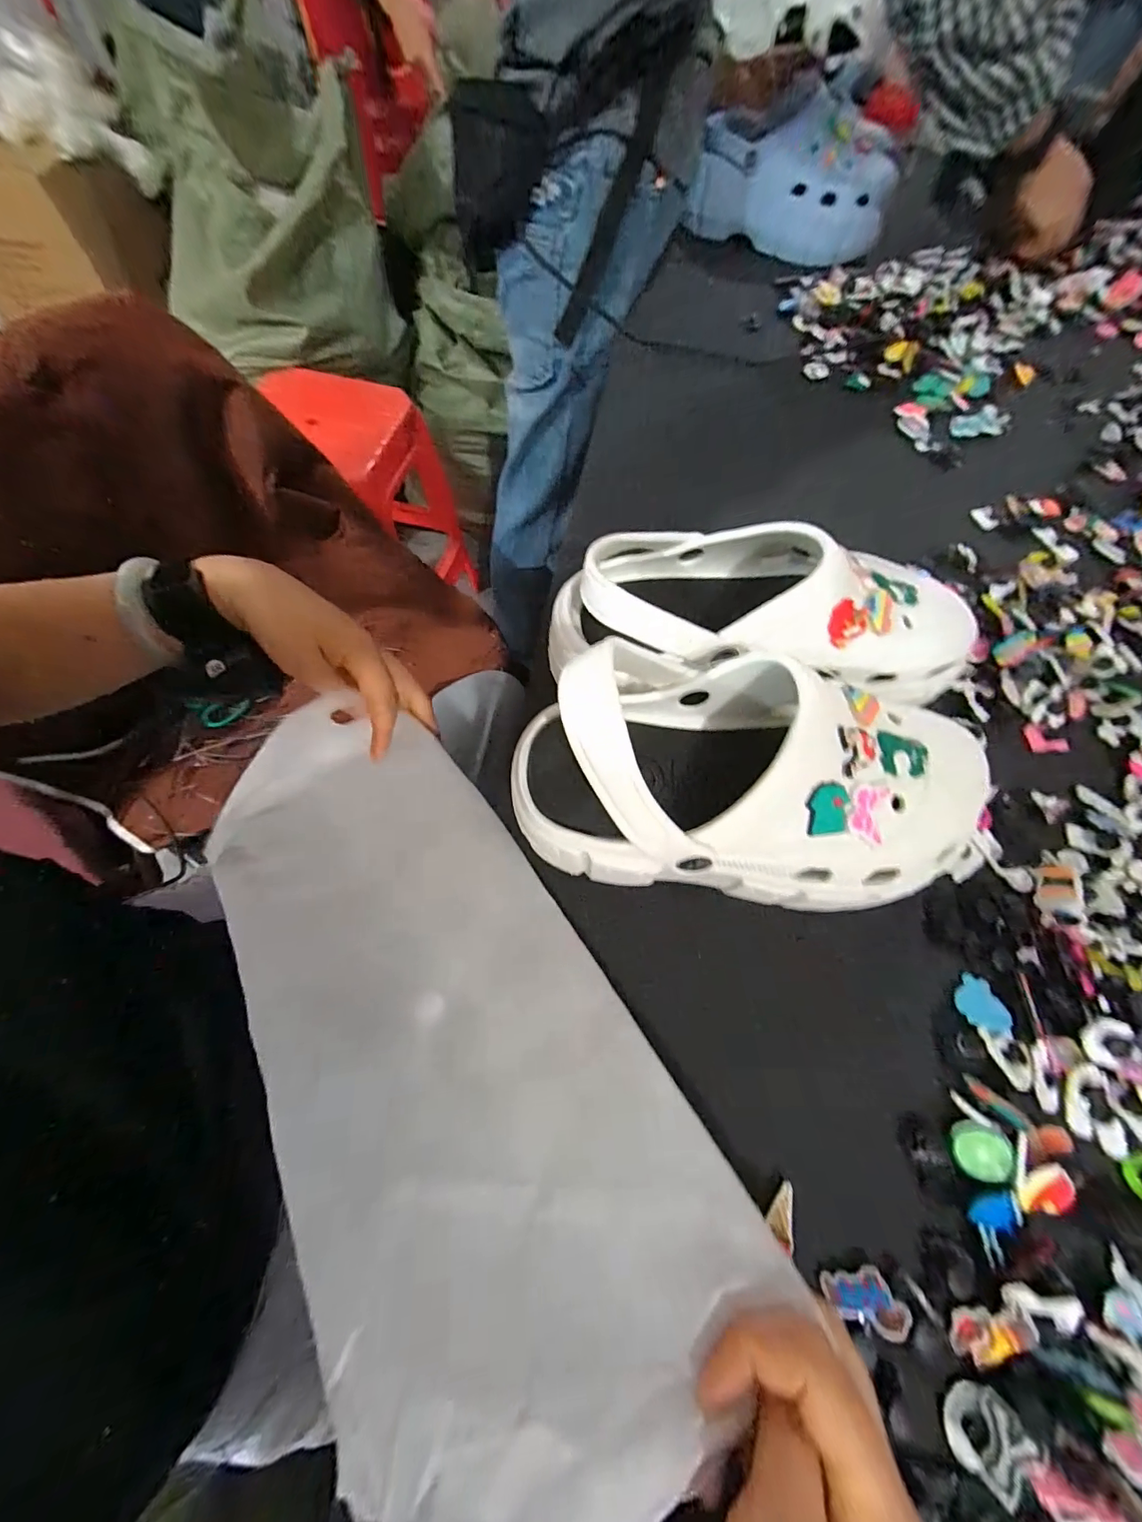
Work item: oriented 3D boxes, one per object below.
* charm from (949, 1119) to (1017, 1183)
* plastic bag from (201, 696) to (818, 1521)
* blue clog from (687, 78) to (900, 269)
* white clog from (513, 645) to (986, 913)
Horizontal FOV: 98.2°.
[{"bbox_3d":[0.198,0.188,0.238,0.024,0.010,0.022,21,66,7],"label":"charm"},{"bbox_3d":[-0.076,0.110,0.253,0.154,0.031,0.375,-31,56,-14],"label":"plastic bag"},{"bbox_3d":[0.264,-0.699,0.596,0.241,0.103,0.091,11,66,2],"label":"blue clog"},{"bbox_3d":[0.086,0.007,0.241,0.227,0.088,0.099,5,65,0],"label":"white clog"}]

